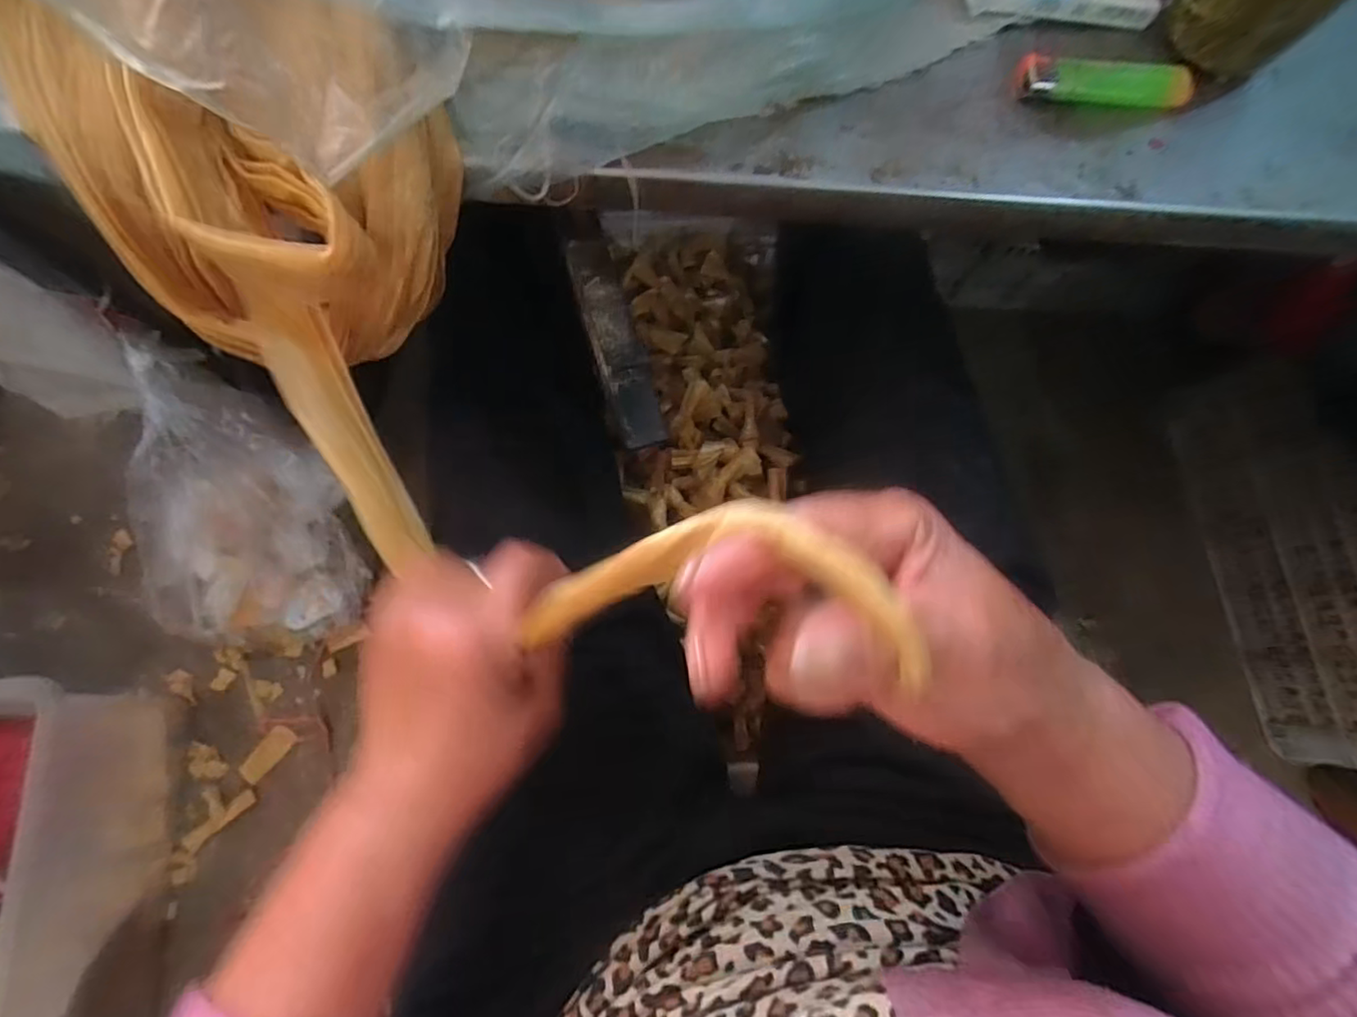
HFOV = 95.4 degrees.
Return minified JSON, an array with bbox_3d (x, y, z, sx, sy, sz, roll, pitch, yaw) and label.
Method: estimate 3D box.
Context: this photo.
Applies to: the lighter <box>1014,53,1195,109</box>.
[{"bbox_3d":[0.223,-0.223,0.324,0.089,0.015,0.022,-2,77,-2],"label":"lighter"}]

